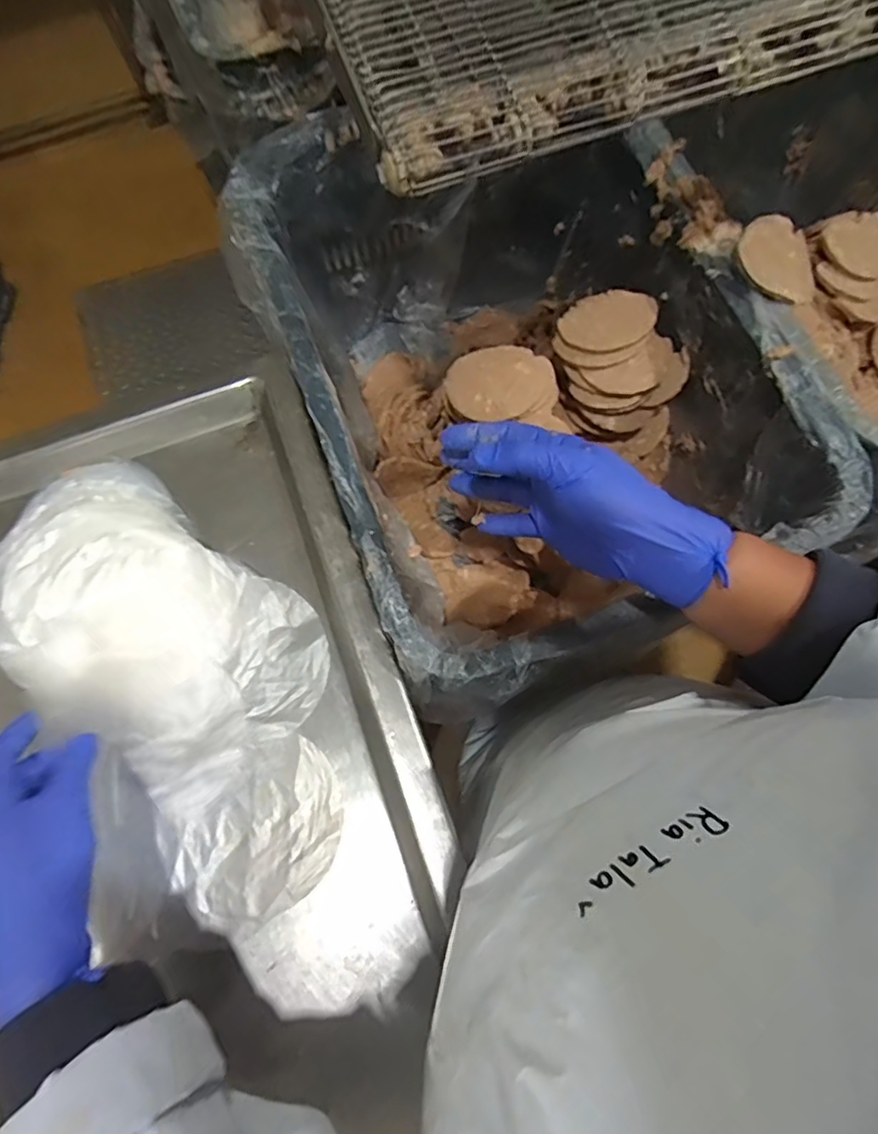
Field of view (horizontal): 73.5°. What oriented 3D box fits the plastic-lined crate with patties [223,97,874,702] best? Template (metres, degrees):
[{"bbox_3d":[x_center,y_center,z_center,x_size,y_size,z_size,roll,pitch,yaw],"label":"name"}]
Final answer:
[{"bbox_3d":[0.065,-0.169,0.579,0.368,0.240,0.507,-23,74,-5],"label":"plastic-lined crate with patties"}]

